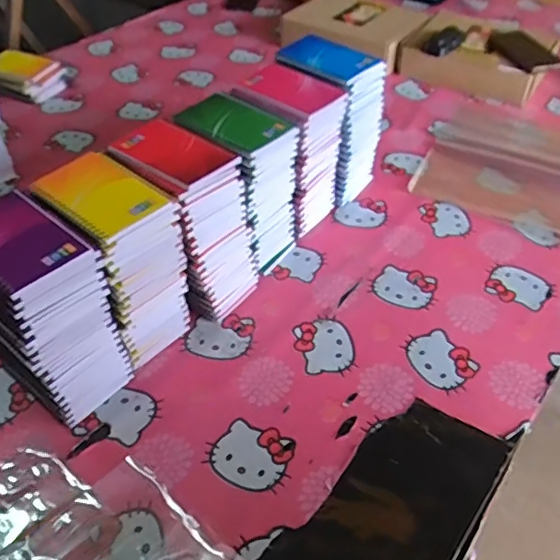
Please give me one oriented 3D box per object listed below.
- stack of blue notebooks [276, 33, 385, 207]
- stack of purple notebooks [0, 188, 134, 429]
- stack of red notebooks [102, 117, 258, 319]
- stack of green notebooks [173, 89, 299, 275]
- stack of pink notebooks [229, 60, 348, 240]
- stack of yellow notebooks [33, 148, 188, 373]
[{"bbox_3d":[0.079,-0.232,0.868,0.115,0.221,0.142,-34,52,-30],"label":"stack of blue notebooks"},{"bbox_3d":[-0.238,0.037,0.595,0.127,0.215,0.095,33,53,28],"label":"stack of purple notebooks"},{"bbox_3d":[-0.115,-0.062,0.703,0.131,0.208,0.106,25,50,23],"label":"stack of red notebooks"},{"bbox_3d":[-0.050,-0.119,0.759,0.124,0.210,0.110,30,52,26],"label":"stack of green notebooks"},{"bbox_3d":[0.014,-0.172,0.814,0.120,0.213,0.115,29,51,26],"label":"stack of pink notebooks"},{"bbox_3d":[-0.176,-0.013,0.649,0.132,0.212,0.094,33,53,28],"label":"stack of yellow notebooks"}]

